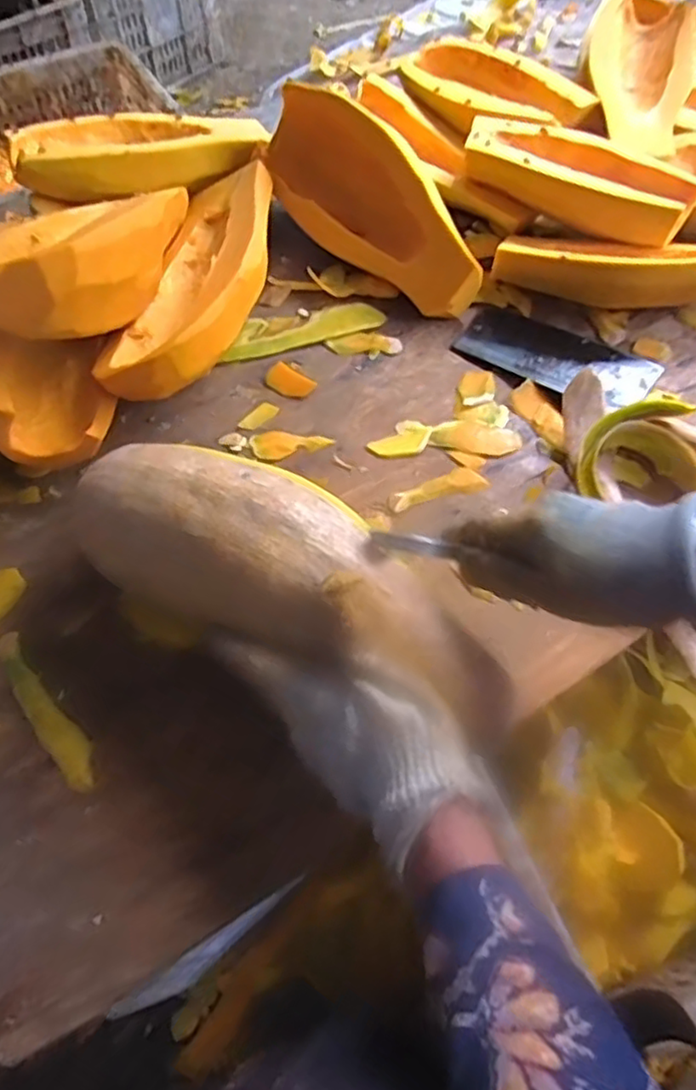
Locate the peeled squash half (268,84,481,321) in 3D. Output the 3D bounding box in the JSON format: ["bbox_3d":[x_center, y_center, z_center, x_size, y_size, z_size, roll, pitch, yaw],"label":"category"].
[{"bbox_3d":[0.018,-0.327,0.622,0.095,0.096,0.265,-34,65,-17],"label":"peeled squash half"}]

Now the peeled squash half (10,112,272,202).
[{"bbox_3d":[-0.204,-0.406,0.662,0.243,0.054,0.128,-11,61,-5],"label":"peeled squash half"}]

